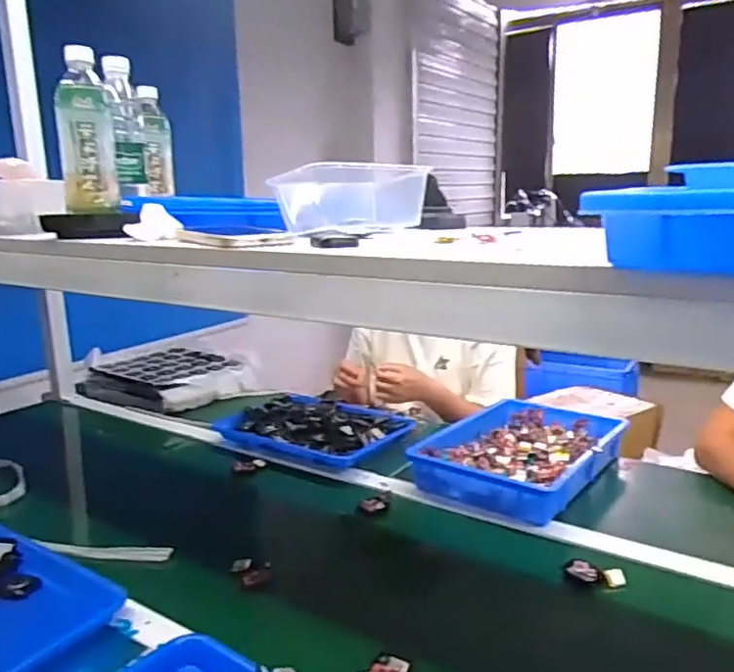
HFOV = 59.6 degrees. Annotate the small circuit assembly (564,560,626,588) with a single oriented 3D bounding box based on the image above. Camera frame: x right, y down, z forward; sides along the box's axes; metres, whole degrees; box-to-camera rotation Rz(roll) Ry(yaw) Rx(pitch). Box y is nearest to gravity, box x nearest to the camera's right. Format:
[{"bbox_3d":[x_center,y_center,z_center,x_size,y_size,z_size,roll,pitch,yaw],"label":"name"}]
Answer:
[{"bbox_3d":[0.280,0.291,0.787,0.068,0.014,0.025,5,15,28],"label":"small circuit assembly"}]

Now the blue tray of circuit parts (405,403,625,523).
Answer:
[{"bbox_3d":[0.251,0.186,1.060,0.259,0.050,0.356,8,16,37],"label":"blue tray of circuit parts"}]

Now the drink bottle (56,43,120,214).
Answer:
[{"bbox_3d":[-0.348,-0.250,0.795,0.063,0.185,0.068,-7,14,-21],"label":"drink bottle"}]

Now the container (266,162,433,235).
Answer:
[{"bbox_3d":[-0.016,-0.152,0.701,0.088,0.066,0.164,11,18,44],"label":"container"}]

